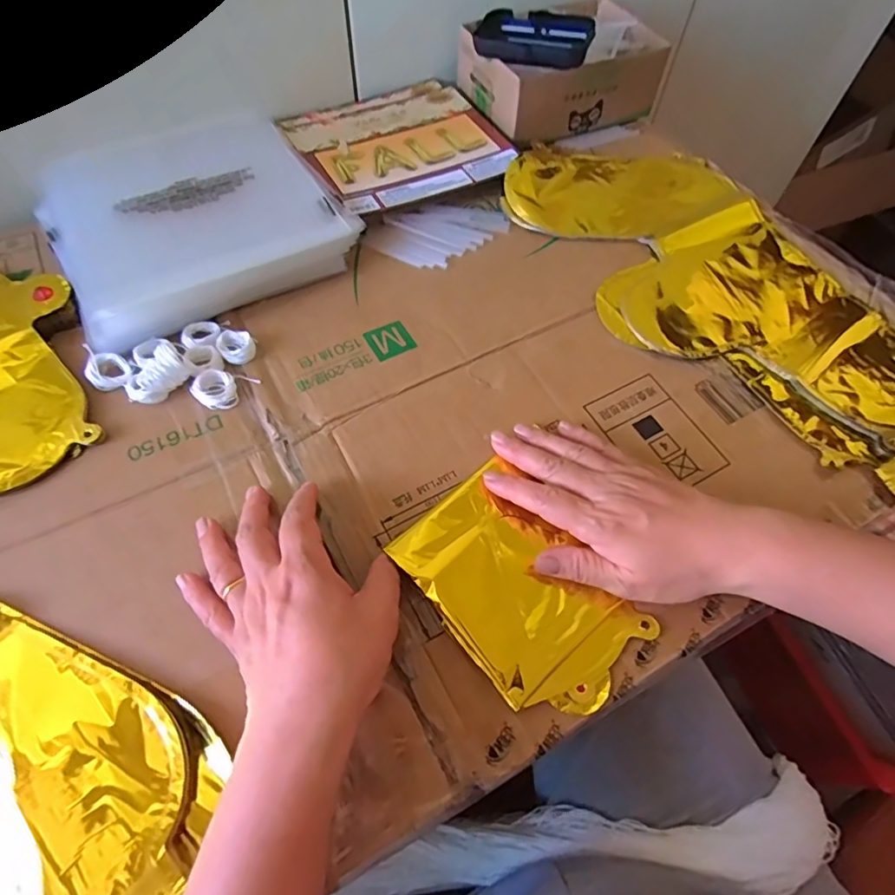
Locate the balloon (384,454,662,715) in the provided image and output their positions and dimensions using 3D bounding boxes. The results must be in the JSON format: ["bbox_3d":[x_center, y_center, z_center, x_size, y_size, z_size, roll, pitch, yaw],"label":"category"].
[{"bbox_3d":[0.042,0.087,0.331,0.094,0.019,0.147,-38,69,-21],"label":"balloon"}]

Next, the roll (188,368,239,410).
[{"bbox_3d":[-0.169,-0.043,0.392,0.029,0.008,0.033,-16,63,-11],"label":"roll"}]

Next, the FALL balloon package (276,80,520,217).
[{"bbox_3d":[-0.050,-0.307,0.538,0.192,0.019,0.182,-28,66,-17],"label":"FALL balloon package"}]

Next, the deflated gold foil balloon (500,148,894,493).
[{"bbox_3d":[0.237,-0.137,0.460,0.216,0.014,0.433,-24,65,-15],"label":"deflated gold foil balloon"}]

